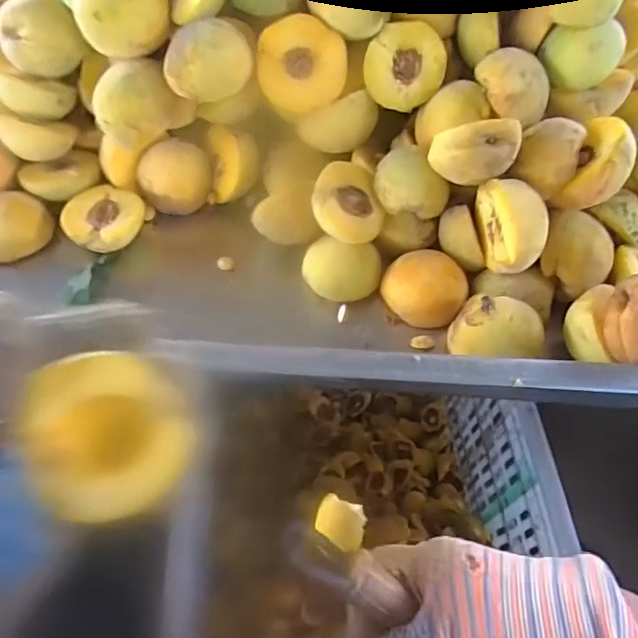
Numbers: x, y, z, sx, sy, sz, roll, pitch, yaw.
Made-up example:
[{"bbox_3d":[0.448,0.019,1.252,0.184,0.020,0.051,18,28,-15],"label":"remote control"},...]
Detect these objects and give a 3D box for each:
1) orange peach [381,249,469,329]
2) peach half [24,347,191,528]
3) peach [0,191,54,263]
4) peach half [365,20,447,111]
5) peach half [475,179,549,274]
[{"bbox_3d":[0.085,-0.024,0.439,0.064,0.034,0.055,-10,57,-7],"label":"orange peach"},{"bbox_3d":[-0.089,0.048,0.239,0.060,0.032,0.064,-31,104,-19],"label":"peach half"},{"bbox_3d":[-0.267,-0.081,0.481,0.063,0.032,0.063,-31,62,-19],"label":"peach"},{"bbox_3d":[0.071,-0.207,0.468,0.063,0.033,0.065,8,97,4],"label":"peach half"},{"bbox_3d":[0.142,-0.068,0.420,0.031,0.077,0.067,-5,56,-3],"label":"peach half"}]

